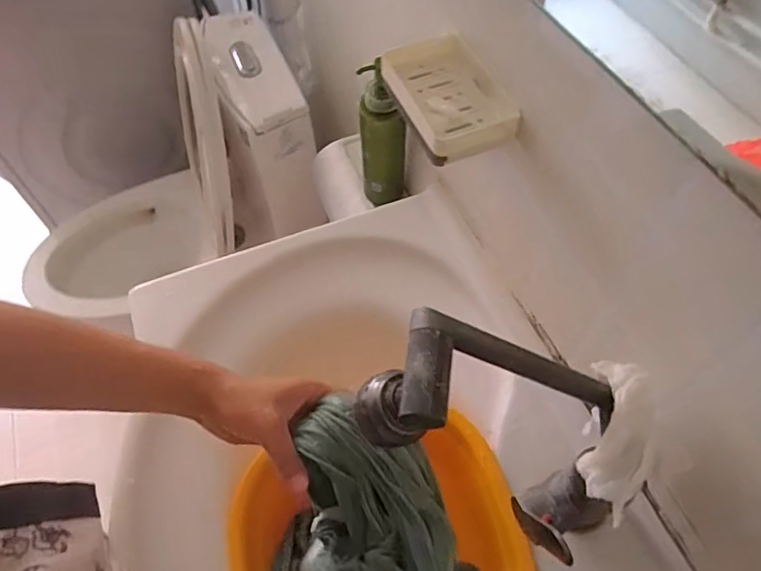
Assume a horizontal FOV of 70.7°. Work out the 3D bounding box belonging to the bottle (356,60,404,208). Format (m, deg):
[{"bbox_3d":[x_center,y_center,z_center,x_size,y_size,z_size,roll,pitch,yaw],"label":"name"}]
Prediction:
[{"bbox_3d":[0.002,-0.199,0.764,0.059,0.215,0.052,-10,56,-4],"label":"bottle"}]

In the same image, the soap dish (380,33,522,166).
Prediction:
[{"bbox_3d":[0.061,-0.185,0.519,0.096,0.031,0.152,-21,57,-11],"label":"soap dish"}]

